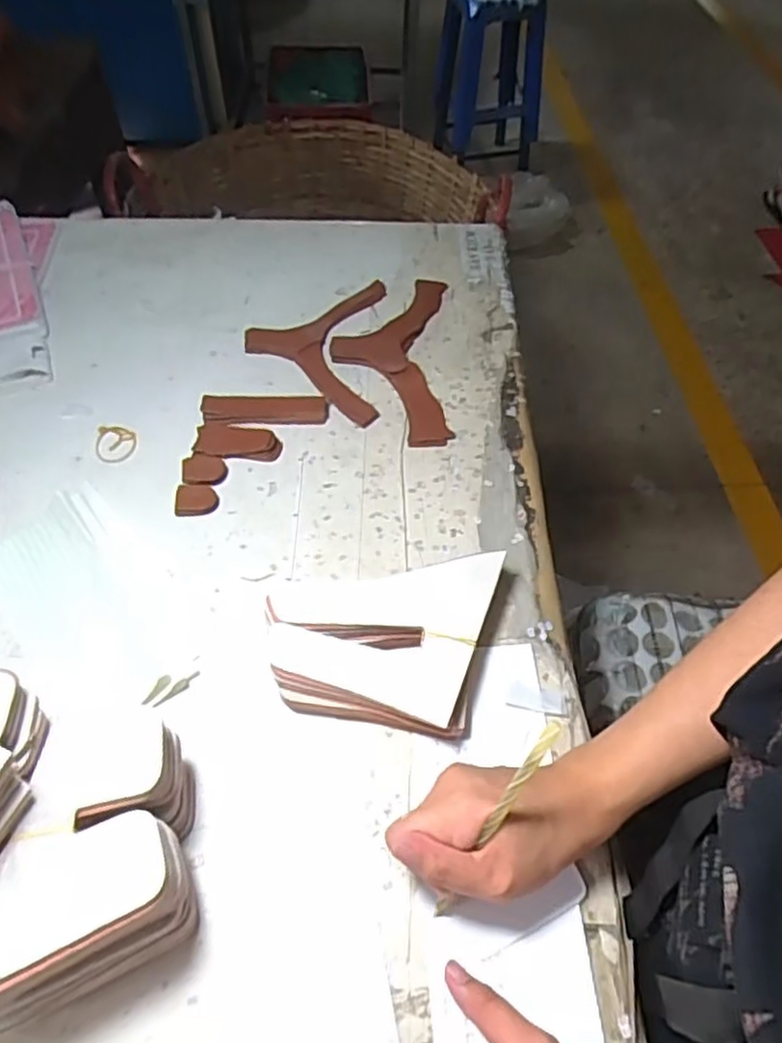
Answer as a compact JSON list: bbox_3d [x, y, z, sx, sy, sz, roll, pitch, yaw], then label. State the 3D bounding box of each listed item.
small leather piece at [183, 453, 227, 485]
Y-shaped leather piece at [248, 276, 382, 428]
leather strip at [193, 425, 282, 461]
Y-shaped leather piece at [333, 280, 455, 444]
[{"bbox_3d":[-0.175,-0.048,0.632,0.038,0.008,0.039,-11,54,-9],"label":"small leather piece"},{"bbox_3d":[-0.086,-0.191,0.738,0.147,0.016,0.216,1,55,2],"label":"Y-shaped leather piece"},{"bbox_3d":[-0.148,-0.077,0.648,0.080,0.007,0.035,2,71,-1],"label":"leather strip"},{"bbox_3d":[-0.001,-0.182,0.728,0.123,0.019,0.257,1,53,0],"label":"Y-shaped leather piece"}]

